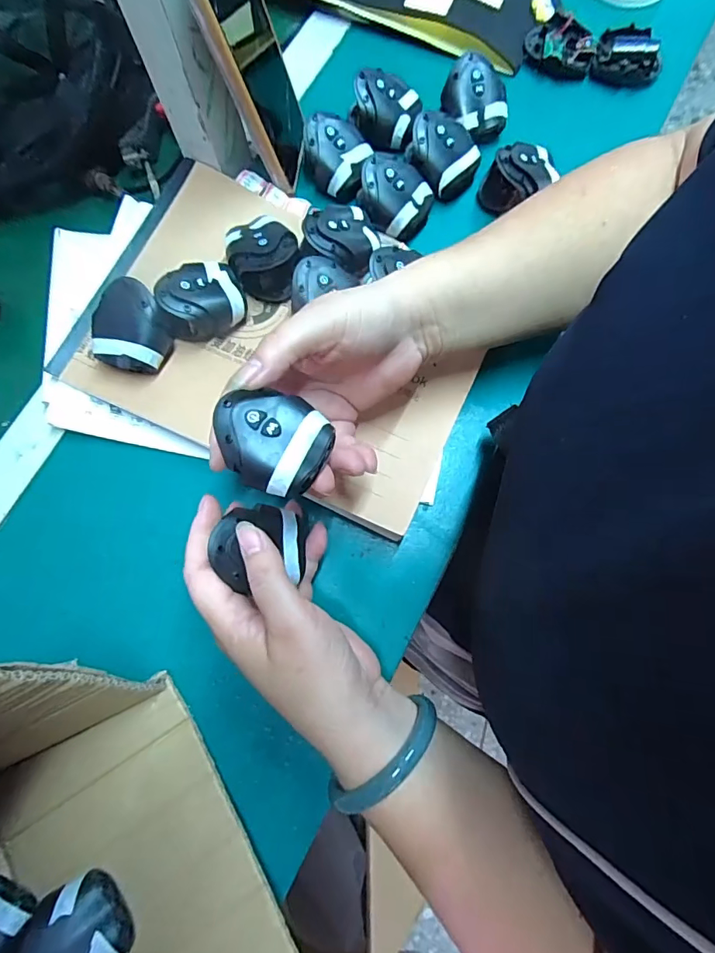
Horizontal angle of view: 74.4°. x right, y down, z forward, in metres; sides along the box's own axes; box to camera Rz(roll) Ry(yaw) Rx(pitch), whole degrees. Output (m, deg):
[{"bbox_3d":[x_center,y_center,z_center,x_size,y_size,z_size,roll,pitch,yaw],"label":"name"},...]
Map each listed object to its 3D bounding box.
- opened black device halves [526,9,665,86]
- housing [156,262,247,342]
[{"bbox_3d":[0.212,-0.387,0.426,0.116,0.021,0.051,10,77,4],"label":"opened black device halves"},{"bbox_3d":[-0.114,-0.130,0.346,0.056,0.037,0.051,-21,77,-4],"label":"housing"}]

